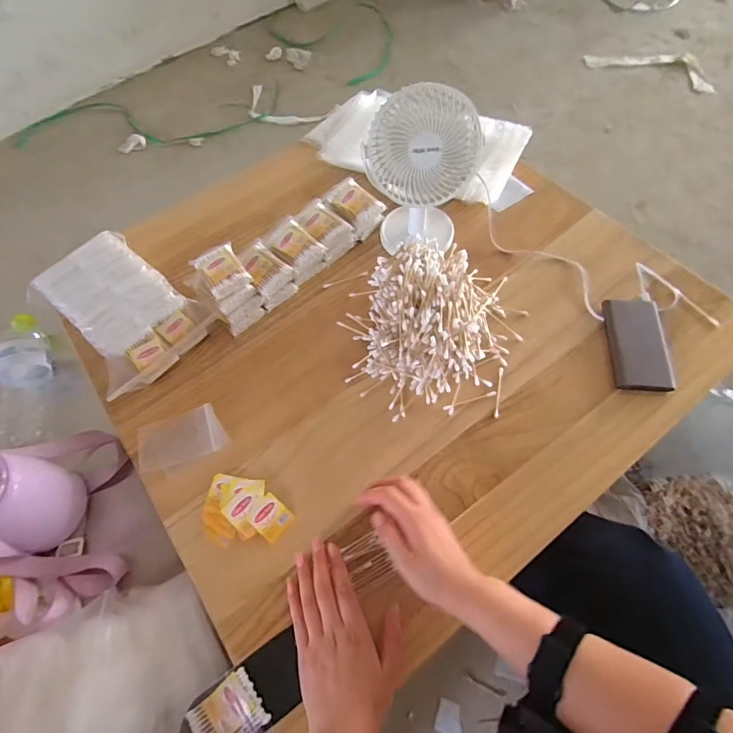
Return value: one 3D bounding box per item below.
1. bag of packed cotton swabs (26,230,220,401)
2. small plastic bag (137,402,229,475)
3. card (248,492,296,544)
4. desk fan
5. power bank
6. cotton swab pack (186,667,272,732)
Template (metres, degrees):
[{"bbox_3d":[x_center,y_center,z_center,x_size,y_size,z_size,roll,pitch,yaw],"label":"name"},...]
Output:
[{"bbox_3d":[-0.341,-0.084,0.609,0.209,0.072,0.156,37,69,20],"label":"bag of packed cotton swabs"},{"bbox_3d":[-0.234,0.089,0.554,0.106,0.004,0.065,-19,62,-8],"label":"small plastic bag"},{"bbox_3d":[-0.109,0.172,0.503,0.044,0.008,0.039,38,69,21],"label":"card"},{"bbox_3d":[0.077,-0.264,0.619,0.139,0.192,0.114,2,61,4],"label":"desk fan"},{"bbox_3d":[0.354,-0.029,0.572,0.071,0.014,0.128,3,61,5],"label":"power bank"},{"bbox_3d":[-0.132,0.337,0.421,0.069,0.018,0.057,-37,66,-16],"label":"cotton swab pack"}]

